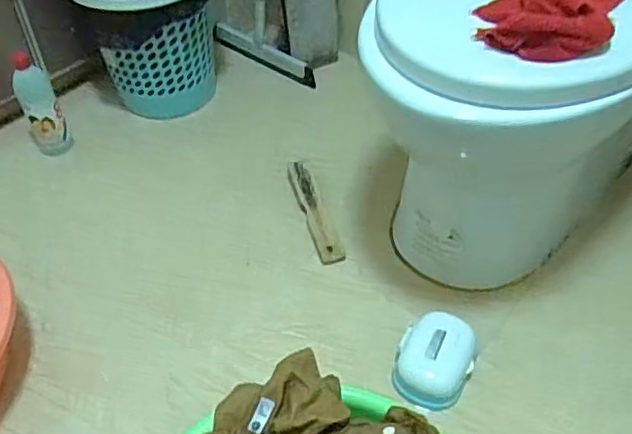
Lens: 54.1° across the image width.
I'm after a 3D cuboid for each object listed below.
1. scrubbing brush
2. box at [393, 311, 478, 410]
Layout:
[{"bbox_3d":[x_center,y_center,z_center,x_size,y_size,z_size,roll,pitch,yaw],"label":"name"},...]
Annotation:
[{"bbox_3d":[-0.003,-0.009,1.020,0.039,0.030,0.200,-16,61,-13],"label":"scrubbing brush"},{"bbox_3d":[0.157,0.186,0.826,0.100,0.046,0.120,23,52,21],"label":"box"}]

